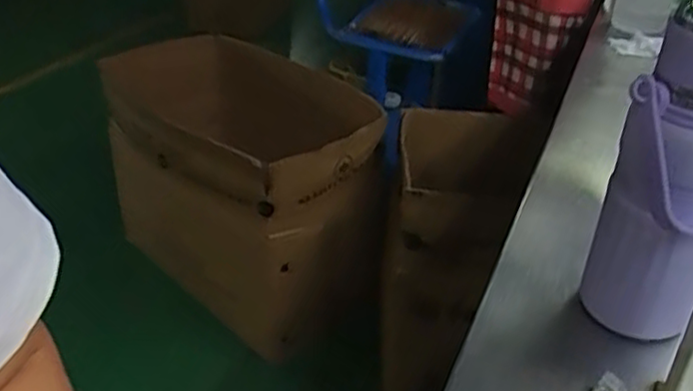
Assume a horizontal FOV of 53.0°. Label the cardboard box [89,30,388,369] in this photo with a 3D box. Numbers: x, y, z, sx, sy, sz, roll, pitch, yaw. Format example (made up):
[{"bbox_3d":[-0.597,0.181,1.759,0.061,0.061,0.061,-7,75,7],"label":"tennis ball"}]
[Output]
[{"bbox_3d":[-0.213,-0.012,1.494,0.641,0.531,0.329,29,39,33],"label":"cardboard box"}]

